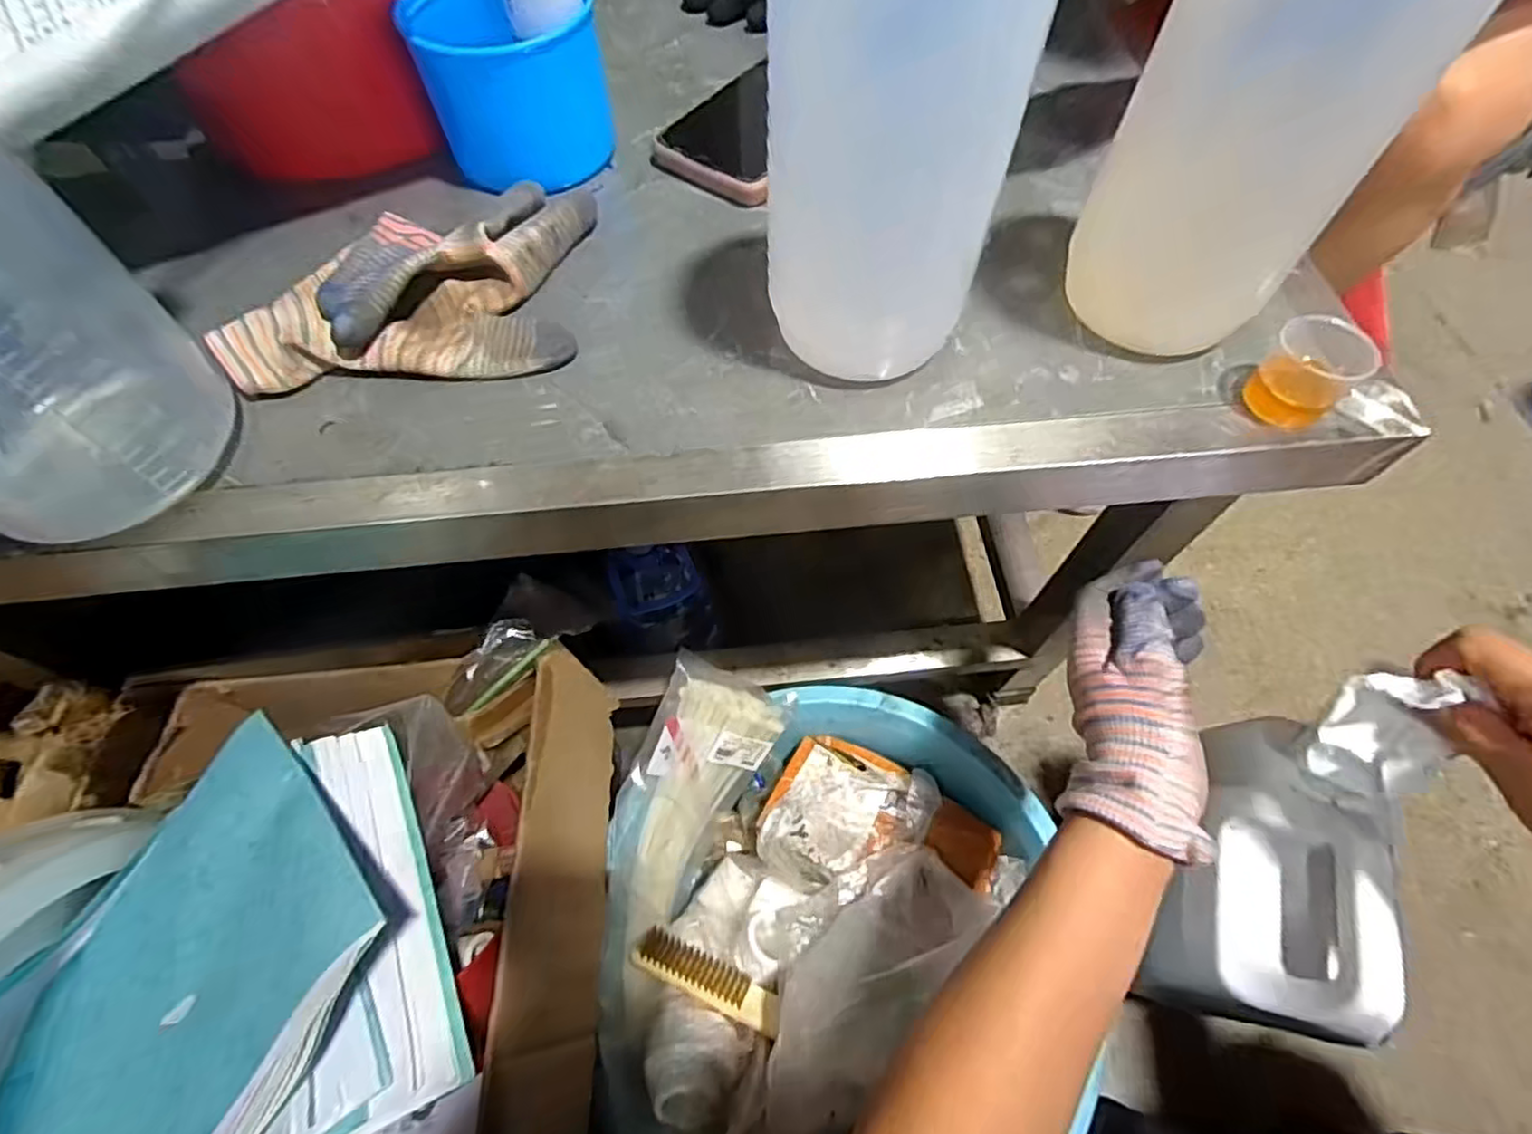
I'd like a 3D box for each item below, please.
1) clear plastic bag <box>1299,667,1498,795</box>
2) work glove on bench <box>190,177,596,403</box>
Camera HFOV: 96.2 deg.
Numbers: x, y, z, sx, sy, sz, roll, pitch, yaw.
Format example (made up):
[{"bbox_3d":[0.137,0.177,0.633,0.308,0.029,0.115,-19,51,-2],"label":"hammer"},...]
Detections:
[{"bbox_3d":[0.327,0.090,0.368,0.032,0.079,0.052,3,62,2],"label":"clear plastic bag"},{"bbox_3d":[-0.163,-0.135,0.327,0.152,0.025,0.109,-7,62,-3],"label":"work glove on bench"}]

